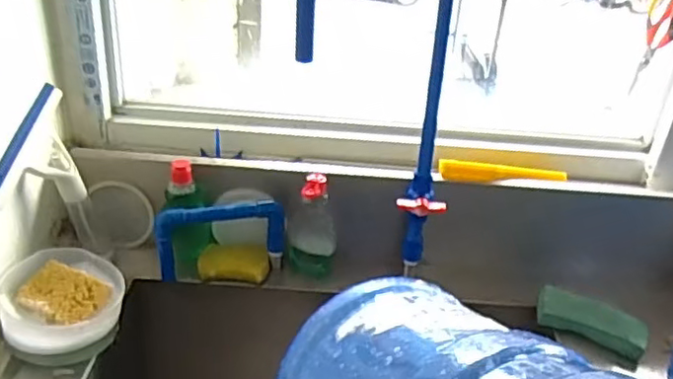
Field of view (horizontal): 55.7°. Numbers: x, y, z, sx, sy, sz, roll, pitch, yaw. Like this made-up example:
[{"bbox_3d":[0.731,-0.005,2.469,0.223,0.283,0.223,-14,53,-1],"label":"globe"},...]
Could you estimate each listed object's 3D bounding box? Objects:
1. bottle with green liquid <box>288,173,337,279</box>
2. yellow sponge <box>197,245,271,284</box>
[{"bbox_3d":[-0.034,0.057,0.939,0.071,0.161,0.046,3,30,-2],"label":"bottle with green liquid"},{"bbox_3d":[-0.150,0.107,0.943,0.102,0.033,0.056,2,30,-5],"label":"yellow sponge"}]

